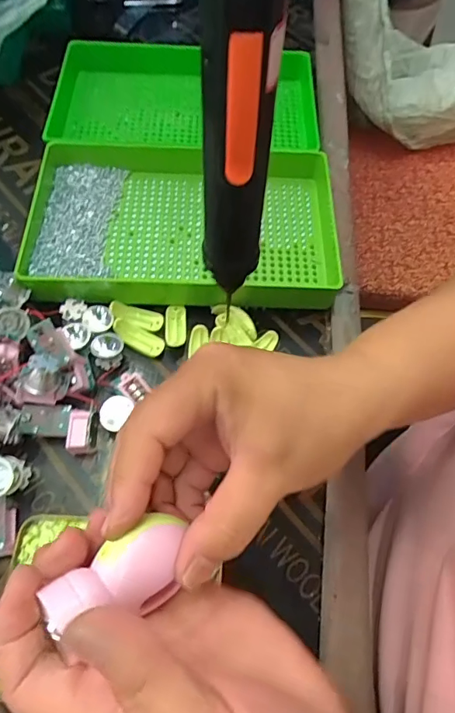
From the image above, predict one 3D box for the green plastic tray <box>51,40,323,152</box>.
[{"bbox_3d":[-0.043,-0.261,0.479,0.259,0.038,0.124,5,62,-1],"label":"green plastic tray"}]

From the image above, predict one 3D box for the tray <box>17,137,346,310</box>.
[{"bbox_3d":[-0.035,-0.114,0.408,0.261,0.032,0.164,4,62,-2],"label":"tray"}]

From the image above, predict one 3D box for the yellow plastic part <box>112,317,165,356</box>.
[{"bbox_3d":[-0.069,-0.015,0.370,0.042,0.006,0.017,31,67,2],"label":"yellow plastic part"}]

